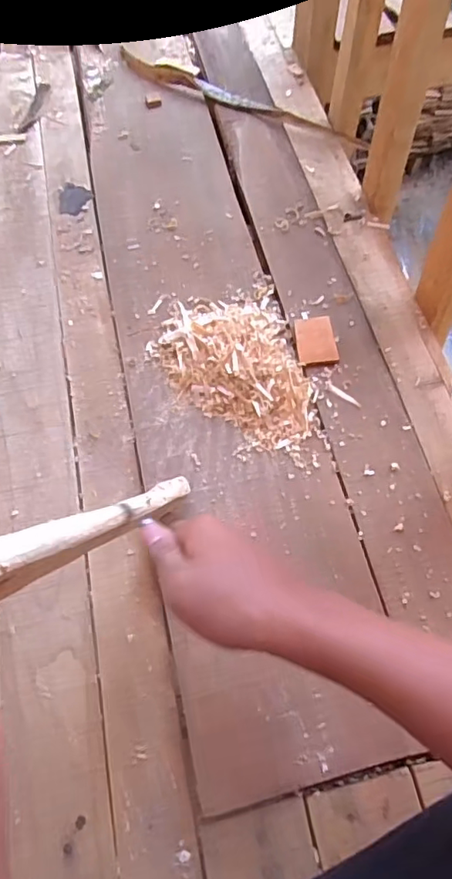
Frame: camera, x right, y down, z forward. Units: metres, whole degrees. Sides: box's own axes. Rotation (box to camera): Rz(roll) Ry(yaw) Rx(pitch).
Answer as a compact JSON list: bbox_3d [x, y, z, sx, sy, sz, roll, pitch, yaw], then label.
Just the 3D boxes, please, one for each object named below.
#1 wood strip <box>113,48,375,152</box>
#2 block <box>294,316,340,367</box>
[{"bbox_3d":[0.013,-0.528,0.861,0.438,0.015,0.042,29,66,14],"label":"wood strip"},{"bbox_3d":[0.104,-0.115,0.644,0.045,0.010,0.066,-4,63,-2],"label":"block"}]

